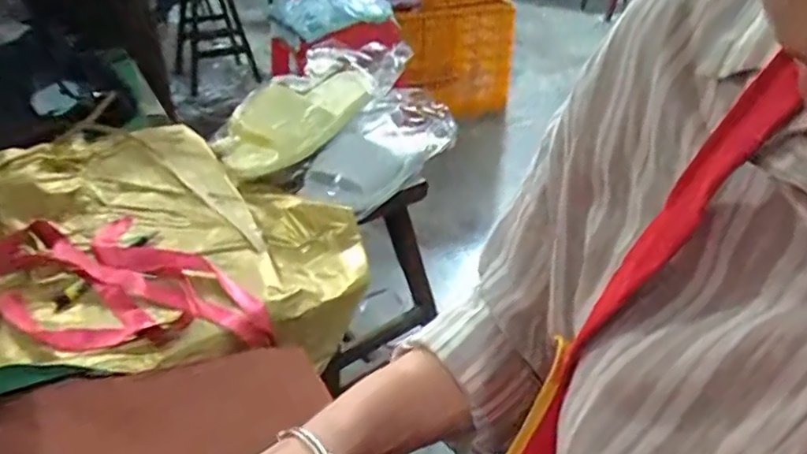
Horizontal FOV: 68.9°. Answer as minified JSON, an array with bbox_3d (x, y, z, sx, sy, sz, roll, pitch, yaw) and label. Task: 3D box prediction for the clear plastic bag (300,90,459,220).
[{"bbox_3d":[-0.030,-0.113,0.860,0.104,0.073,0.317,18,36,25],"label":"clear plastic bag"}]

